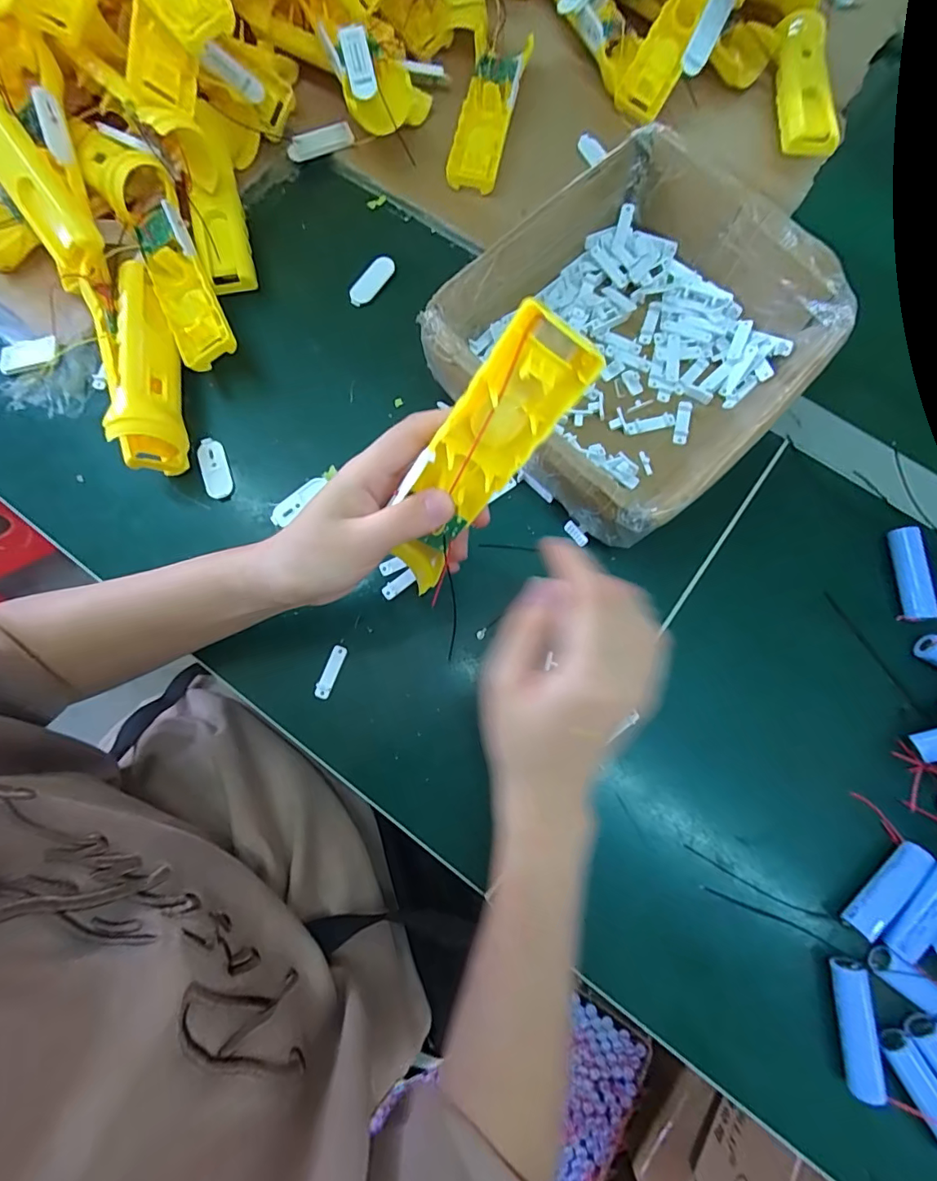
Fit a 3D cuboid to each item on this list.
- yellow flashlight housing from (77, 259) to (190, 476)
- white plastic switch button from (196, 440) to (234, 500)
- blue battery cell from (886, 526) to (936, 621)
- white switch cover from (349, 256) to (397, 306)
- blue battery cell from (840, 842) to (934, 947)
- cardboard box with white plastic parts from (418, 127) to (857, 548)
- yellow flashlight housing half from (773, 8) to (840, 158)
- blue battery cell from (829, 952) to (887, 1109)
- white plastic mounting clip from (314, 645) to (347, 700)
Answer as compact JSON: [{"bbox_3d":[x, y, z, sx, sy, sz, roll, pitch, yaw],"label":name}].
[{"bbox_3d":[-0.245,-0.171,0.368,0.045,0.052,0.167,-18,79,-2],"label":"yellow flashlight housing"},{"bbox_3d":[-0.197,-0.095,0.380,0.020,0.005,0.049,-22,79,-3],"label":"white plastic switch button"},{"bbox_3d":[0.312,-0.011,0.346,0.018,0.014,0.065,1,78,2],"label":"blue battery cell"},{"bbox_3d":[-0.082,-0.262,0.417,0.017,0.009,0.049,40,82,9],"label":"white switch cover"},{"bbox_3d":[0.262,0.186,0.307,0.019,0.018,0.065,40,82,9],"label":"blue battery cell"},{"bbox_3d":[0.113,-0.170,0.351,0.221,0.081,0.208,-43,81,-7],"label":"cardboard box with white plastic parts"},{"bbox_3d":[0.297,-0.447,0.434,0.041,0.026,0.160,6,79,3],"label":"yellow flashlight housing half"},{"bbox_3d":[0.230,0.259,0.291,0.016,0.021,0.066,1,78,2],"label":"blue battery cell"},{"bbox_3d":[-0.097,0.058,0.346,0.009,0.005,0.038,20,79,5],"label":"white plastic mounting clip"}]

